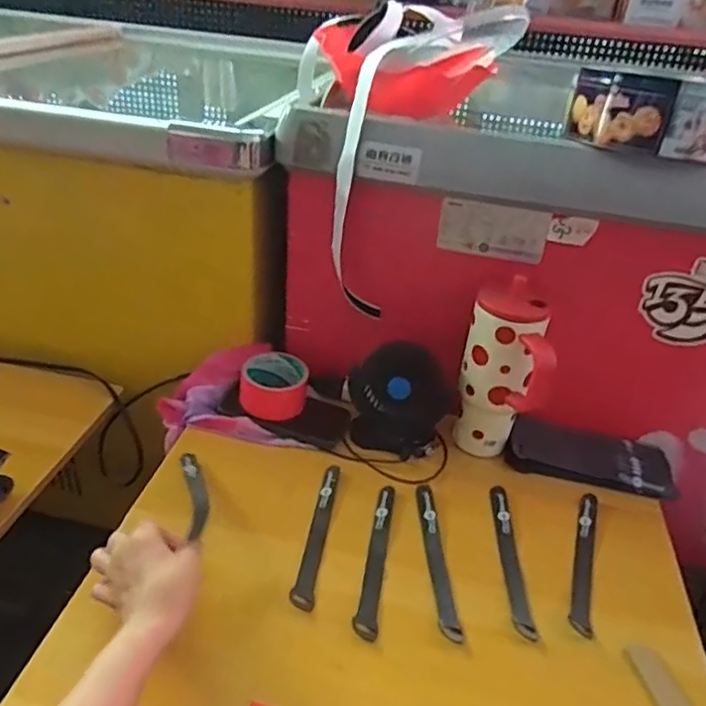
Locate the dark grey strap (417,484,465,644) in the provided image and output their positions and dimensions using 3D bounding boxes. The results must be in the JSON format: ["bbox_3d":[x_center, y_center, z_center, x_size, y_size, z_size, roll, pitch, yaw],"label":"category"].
[{"bbox_3d":[0.088,0.212,0.656,0.021,0.006,0.194,2,32,-5],"label":"dark grey strap"}]

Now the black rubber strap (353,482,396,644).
[{"bbox_3d":[0.027,0.211,0.651,0.023,0.009,0.190,10,32,7],"label":"black rubber strap"}]

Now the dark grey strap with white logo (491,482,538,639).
[{"bbox_3d":[0.169,0.215,0.666,0.020,0.007,0.198,6,32,0],"label":"dark grey strap with white logo"}]

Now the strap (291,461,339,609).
[{"bbox_3d":[-0.035,0.192,0.672,0.022,0.008,0.194,9,32,5],"label":"strap"}]

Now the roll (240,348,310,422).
[{"bbox_3d":[-0.104,0.042,0.820,0.085,0.051,0.081,4,32,-3],"label":"roll"}]

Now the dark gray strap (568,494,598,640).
[{"bbox_3d":[0.251,0.222,0.672,0.022,0.006,0.189,17,35,13],"label":"dark gray strap"}]

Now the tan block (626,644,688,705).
[{"bbox_3d":[0.275,0.299,0.546,0.027,0.004,0.088,-2,33,-12],"label":"tan block"}]

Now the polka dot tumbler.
[{"bbox_3d":[0.178,0.031,0.743,0.095,0.217,0.103,12,32,11],"label":"polka dot tumbler"}]

